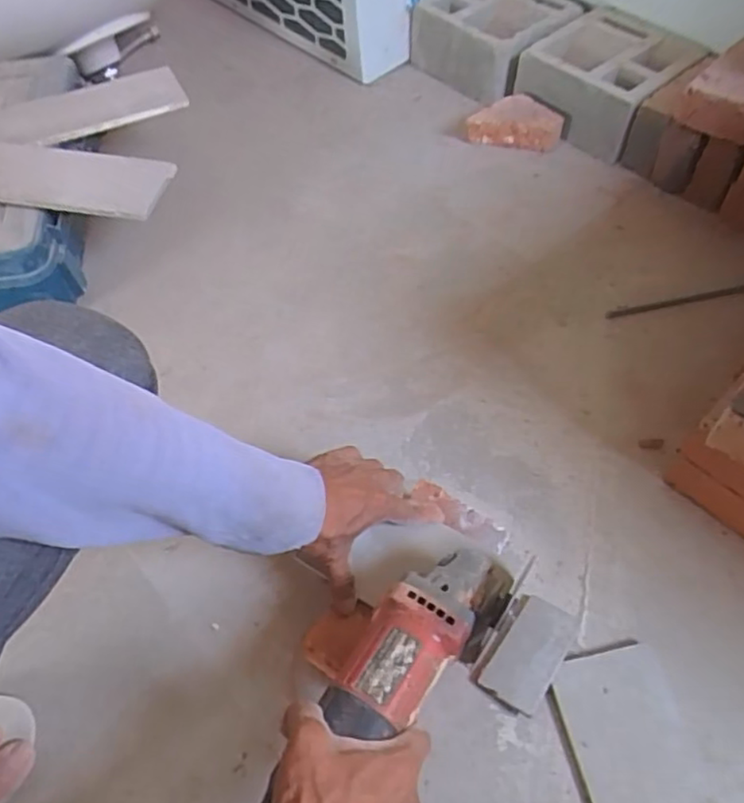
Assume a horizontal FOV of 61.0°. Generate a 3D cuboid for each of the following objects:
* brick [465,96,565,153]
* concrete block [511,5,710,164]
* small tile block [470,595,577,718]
[{"bbox_3d":[0.215,-0.419,0.961,0.140,0.057,0.051,5,55,7],"label":"brick"},{"bbox_3d":[0.361,-0.492,0.980,0.204,0.104,0.229,36,64,25],"label":"concrete block"},{"bbox_3d":[0.134,0.217,0.546,0.057,0.015,0.096,30,61,22],"label":"small tile block"}]

